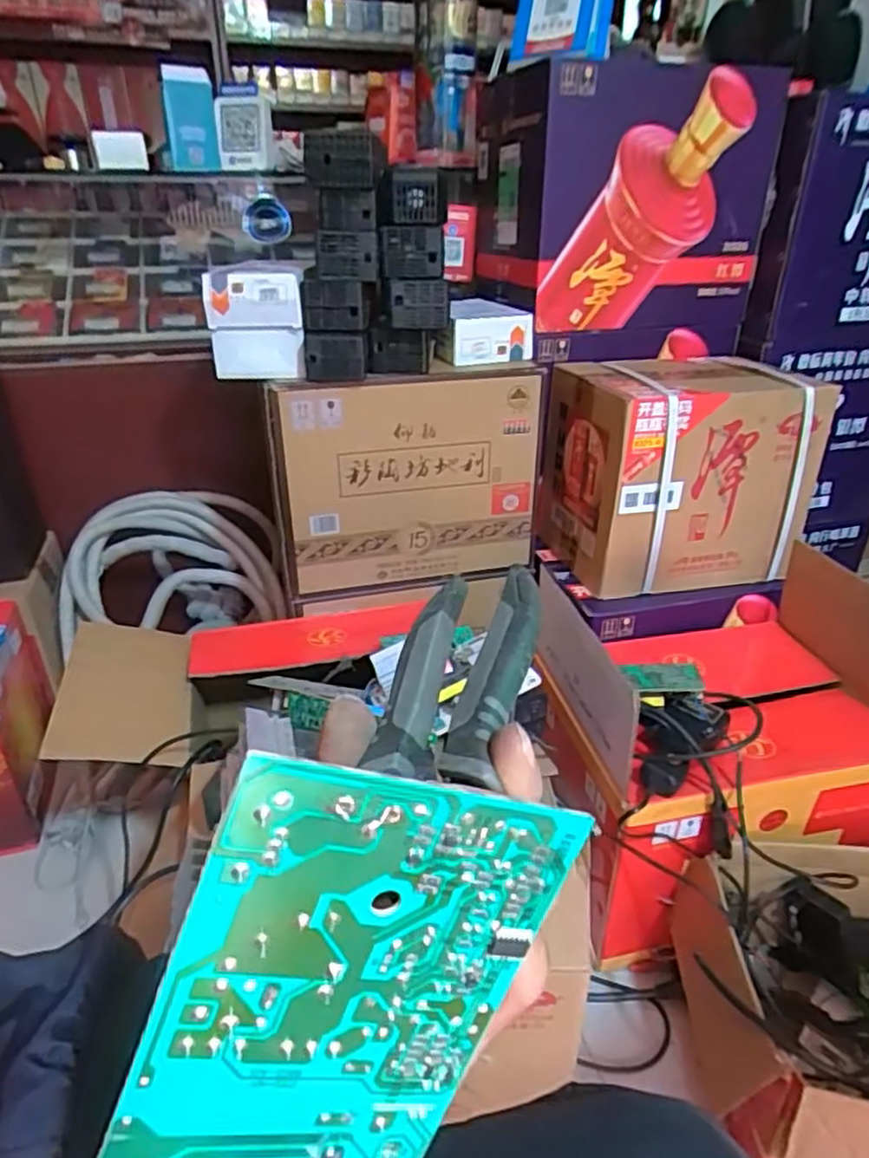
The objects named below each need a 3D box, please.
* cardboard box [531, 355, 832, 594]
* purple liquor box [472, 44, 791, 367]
[{"bbox_3d":[0.358,-0.160,1.036,0.321,0.287,0.227,-7,30,-12],"label":"cardboard box"},{"bbox_3d":[0.275,-0.580,1.115,0.369,0.377,0.320,-8,30,-14],"label":"purple liquor box"}]

